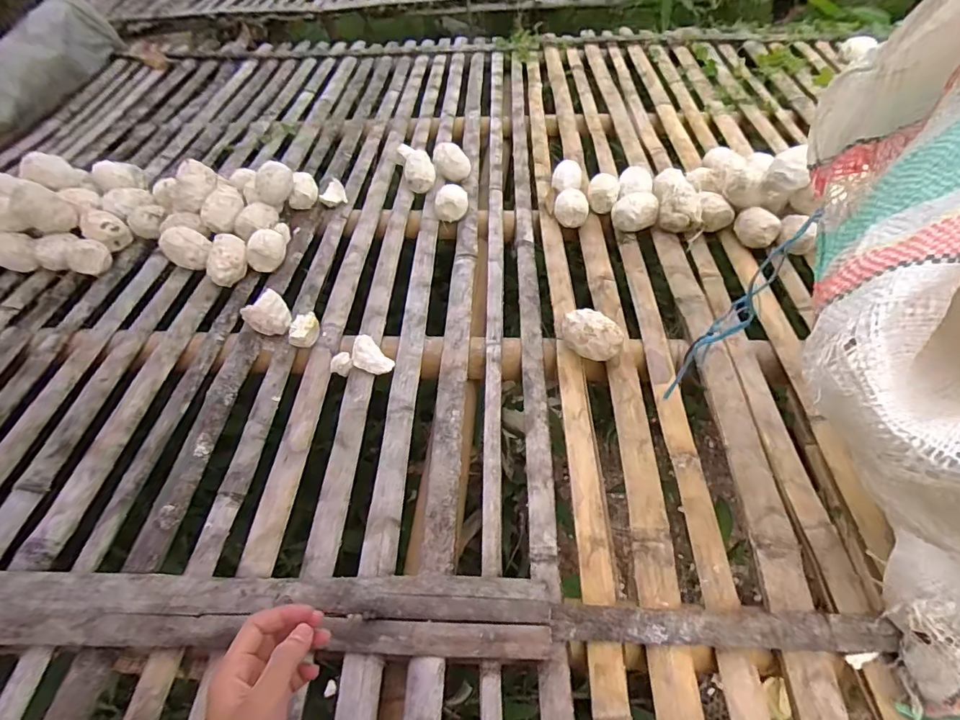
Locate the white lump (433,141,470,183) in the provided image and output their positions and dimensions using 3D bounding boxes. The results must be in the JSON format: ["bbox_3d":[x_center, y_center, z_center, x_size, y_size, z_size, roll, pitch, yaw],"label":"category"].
[{"bbox_3d":[-0.060,-0.427,1.063,0.080,0.069,0.060,-20,55,-12],"label":"white lump"}]

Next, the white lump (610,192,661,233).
[{"bbox_3d":[0.288,-0.274,0.917,0.080,0.053,0.071,-9,54,-4],"label":"white lump"}]

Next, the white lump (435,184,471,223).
[{"bbox_3d":[-0.057,-0.314,0.980,0.069,0.049,0.081,-5,53,-2],"label":"white lump"}]

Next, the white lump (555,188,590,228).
[{"bbox_3d":[0.174,-0.290,0.940,0.067,0.055,0.060,10,54,9],"label":"white lump"}]

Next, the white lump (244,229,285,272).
[{"bbox_3d":[-0.377,-0.195,0.880,0.062,0.057,0.077,-6,53,-2],"label":"white lump"}]

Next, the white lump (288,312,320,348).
[{"bbox_3d":[-0.268,-0.045,0.759,0.034,0.042,0.058,-2,53,1],"label":"white lump"}]

